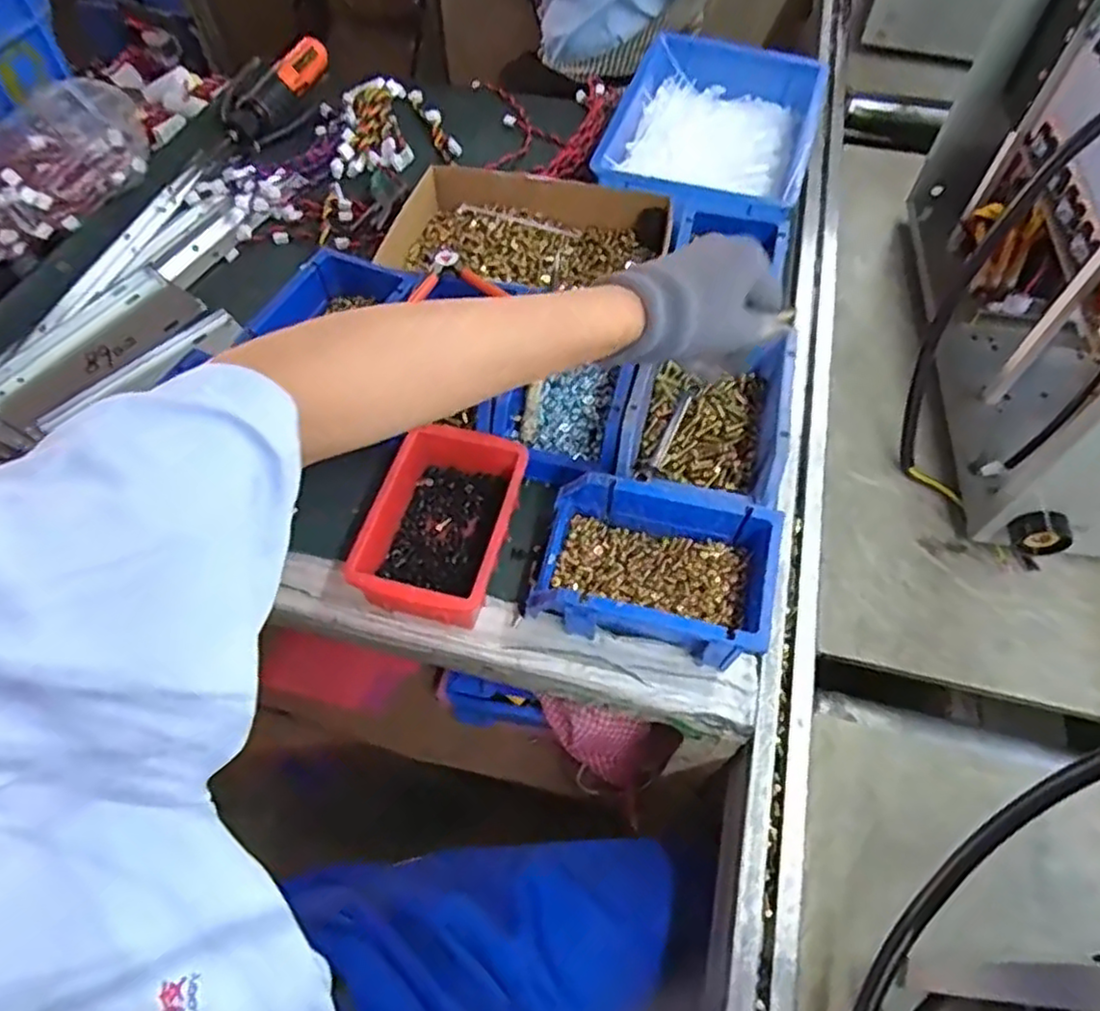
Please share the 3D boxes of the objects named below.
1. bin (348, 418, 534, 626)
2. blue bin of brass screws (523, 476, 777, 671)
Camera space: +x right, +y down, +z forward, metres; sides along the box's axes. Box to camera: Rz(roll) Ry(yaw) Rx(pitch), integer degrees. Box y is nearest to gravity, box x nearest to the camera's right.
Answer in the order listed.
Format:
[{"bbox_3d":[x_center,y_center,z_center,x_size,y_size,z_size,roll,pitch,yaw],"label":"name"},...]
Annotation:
[{"bbox_3d":[-0.079,0.016,0.525,0.103,0.057,0.156,15,60,9],"label":"bin"},{"bbox_3d":[0.074,0.046,0.495,0.152,0.079,0.109,14,60,9],"label":"blue bin of brass screws"}]

